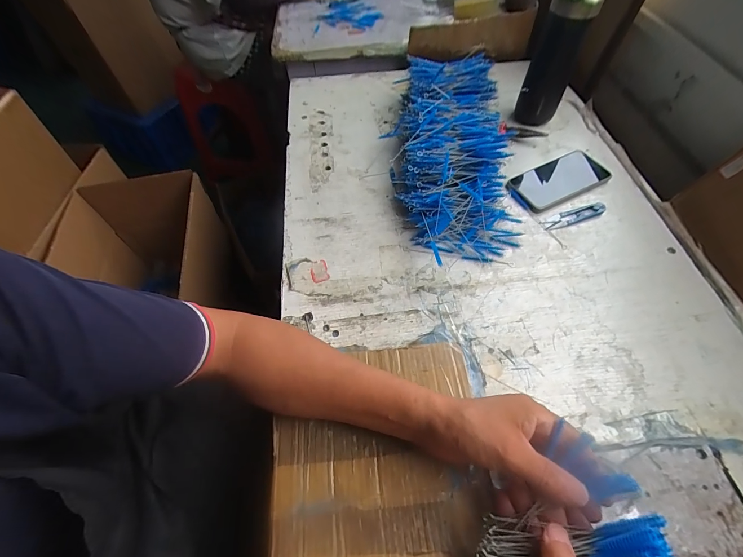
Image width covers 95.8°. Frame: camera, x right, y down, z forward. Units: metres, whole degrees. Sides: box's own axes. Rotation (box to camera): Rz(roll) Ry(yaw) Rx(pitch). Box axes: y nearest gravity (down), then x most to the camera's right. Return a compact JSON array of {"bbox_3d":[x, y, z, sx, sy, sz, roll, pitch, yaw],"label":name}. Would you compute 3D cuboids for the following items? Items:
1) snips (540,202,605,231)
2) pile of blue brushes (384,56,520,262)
[{"bbox_3d":[0.310,-0.097,0.514,0.103,0.011,0.026,-18,58,-11],"label":"snips"},{"bbox_3d":[0.127,-0.222,0.556,0.185,0.076,0.424,2,57,2],"label":"pile of blue brushes"}]

